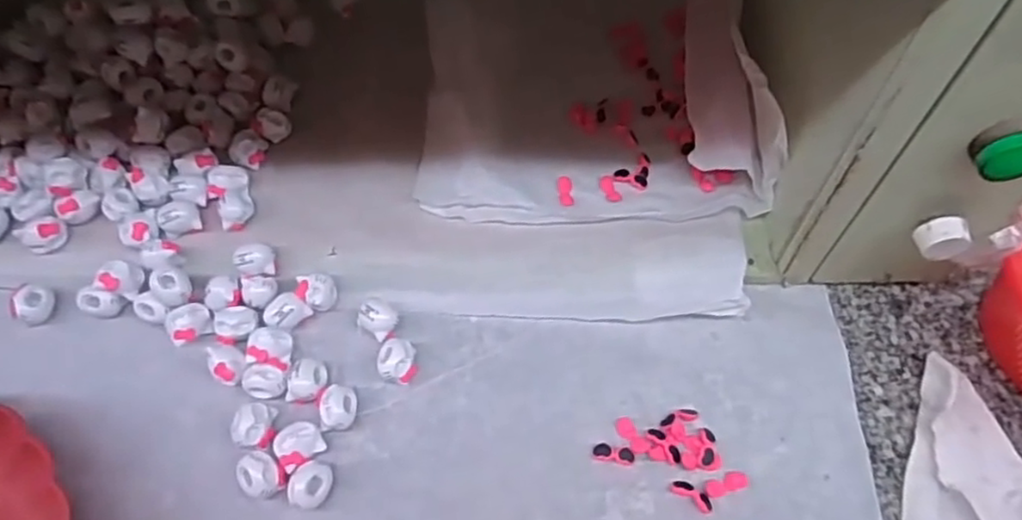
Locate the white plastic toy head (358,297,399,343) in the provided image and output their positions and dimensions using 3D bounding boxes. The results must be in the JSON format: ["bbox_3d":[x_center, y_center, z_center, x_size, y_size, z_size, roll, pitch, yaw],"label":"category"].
[{"bbox_3d":[-0.081,0.035,0.414,0.025,0.017,0.021,36,65,20],"label":"white plastic toy head"}]

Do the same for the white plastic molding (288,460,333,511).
[{"bbox_3d":[-0.109,0.121,0.359,0.021,0.017,0.025,27,62,16],"label":"white plastic molding"}]

